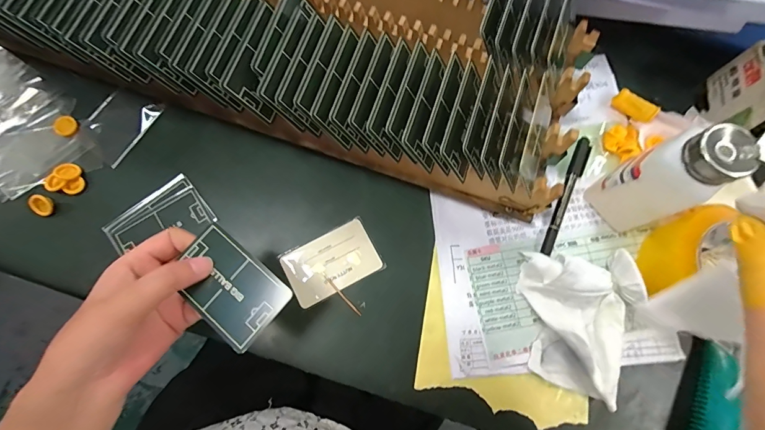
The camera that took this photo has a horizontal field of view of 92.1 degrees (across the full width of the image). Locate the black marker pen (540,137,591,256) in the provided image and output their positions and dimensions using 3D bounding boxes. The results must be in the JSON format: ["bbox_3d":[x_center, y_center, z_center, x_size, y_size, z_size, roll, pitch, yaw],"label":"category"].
[{"bbox_3d":[0.185,-0.020,0.369,0.015,0.010,0.131,23,77,4],"label":"black marker pen"}]

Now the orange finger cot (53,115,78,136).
[{"bbox_3d":[-0.322,-0.091,0.374,0.021,0.007,0.021,31,78,6],"label":"orange finger cot"}]

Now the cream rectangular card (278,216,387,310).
[{"bbox_3d":[-0.048,0.045,0.350,0.086,0.004,0.056,-26,80,-10],"label":"cream rectangular card"}]

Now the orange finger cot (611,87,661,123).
[{"bbox_3d":[0.265,-0.114,0.388,0.014,0.017,0.043,-41,64,-10],"label":"orange finger cot"}]

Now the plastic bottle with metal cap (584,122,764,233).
[{"bbox_3d":[0.233,-0.026,0.308,0.052,0.125,0.055,-17,77,-5],"label":"plastic bottle with metal cap"}]

